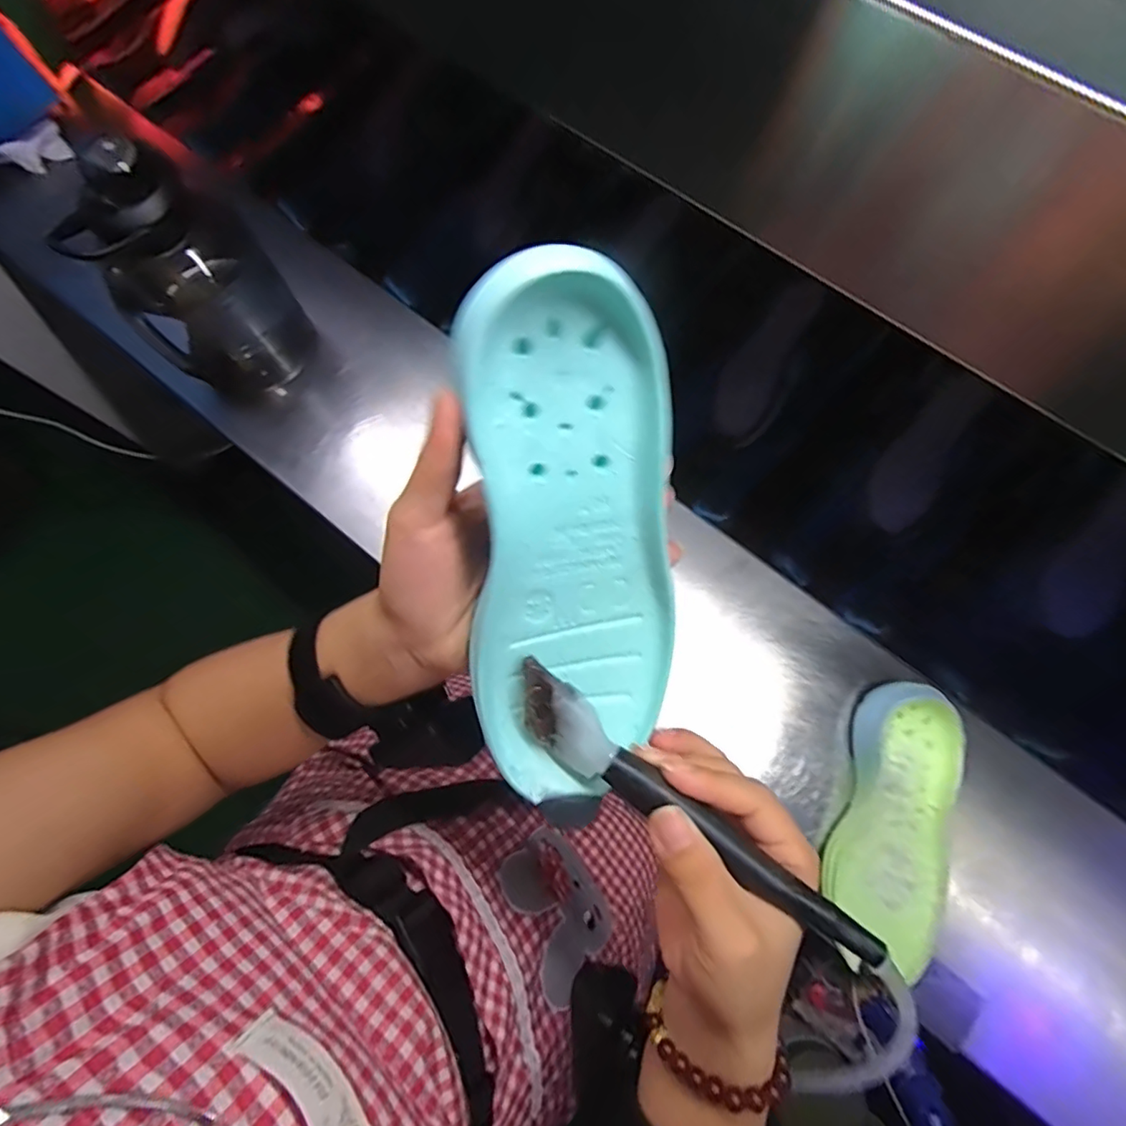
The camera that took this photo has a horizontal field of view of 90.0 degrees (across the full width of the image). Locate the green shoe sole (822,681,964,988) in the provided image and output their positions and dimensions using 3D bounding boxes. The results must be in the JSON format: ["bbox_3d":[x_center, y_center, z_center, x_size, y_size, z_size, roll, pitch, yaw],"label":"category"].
[{"bbox_3d":[0.276,0.216,0.468,0.090,0.049,0.224,19,76,7],"label":"green shoe sole"}]

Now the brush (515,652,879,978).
[{"bbox_3d":[0.047,0.102,0.227,0.168,0.028,0.025,36,76,9],"label":"brush"}]

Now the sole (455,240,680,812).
[{"bbox_3d":[0.004,-0.001,0.217,0.077,0.028,0.206,-3,113,-1],"label":"sole"}]

